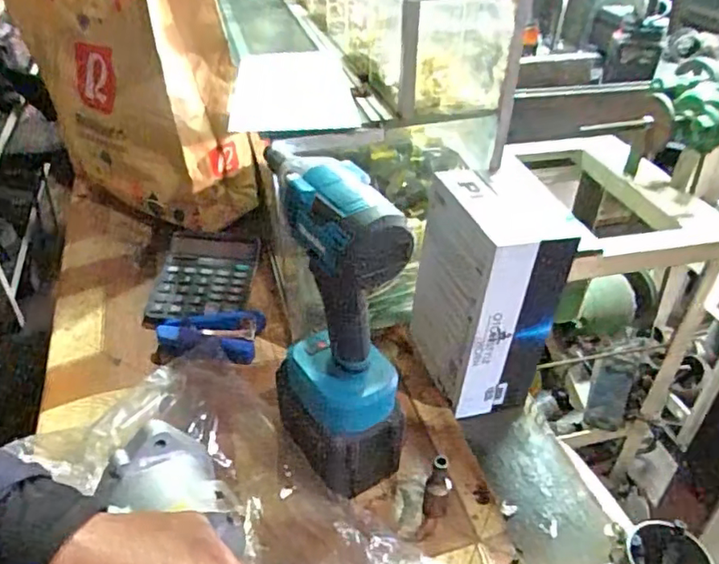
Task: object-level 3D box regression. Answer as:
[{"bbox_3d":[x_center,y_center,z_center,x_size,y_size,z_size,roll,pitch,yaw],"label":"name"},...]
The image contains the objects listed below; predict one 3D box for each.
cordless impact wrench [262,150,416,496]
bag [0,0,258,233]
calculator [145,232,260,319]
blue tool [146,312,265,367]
[{"bbox_3d":[-0.018,0.042,0.471,0.072,0.272,0.125,-22,43,-28],"label":"cordless impact wrench"},{"bbox_3d":[-0.327,-0.299,0.847,0.171,0.365,0.348,-30,47,-35],"label":"bag"},{"bbox_3d":[-0.196,-0.010,0.751,0.120,0.027,0.146,1,37,0],"label":"calculator"},{"bbox_3d":[-0.182,0.061,0.675,0.138,0.024,0.077,-1,37,-3],"label":"blue tool"}]

